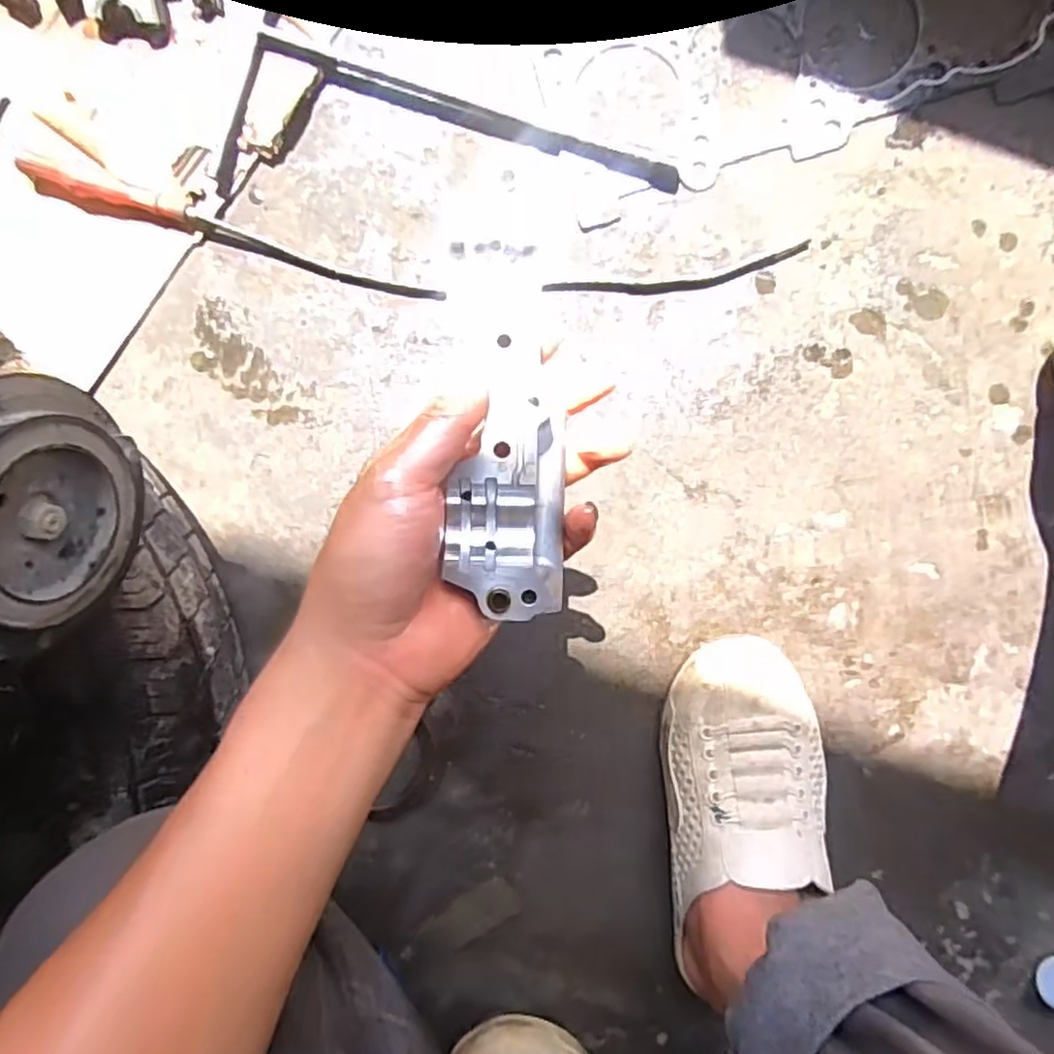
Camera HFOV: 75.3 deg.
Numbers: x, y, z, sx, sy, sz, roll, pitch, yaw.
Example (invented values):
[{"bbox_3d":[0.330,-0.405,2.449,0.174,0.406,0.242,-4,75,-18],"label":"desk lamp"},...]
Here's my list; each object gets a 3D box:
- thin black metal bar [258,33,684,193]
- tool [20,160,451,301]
[{"bbox_3d":[-0.037,-0.278,0.459,0.288,0.014,0.014,18,94,0],"label":"thin black metal bar"},{"bbox_3d":[-0.196,-0.198,0.459,0.280,0.028,0.020,15,94,0],"label":"tool"}]

